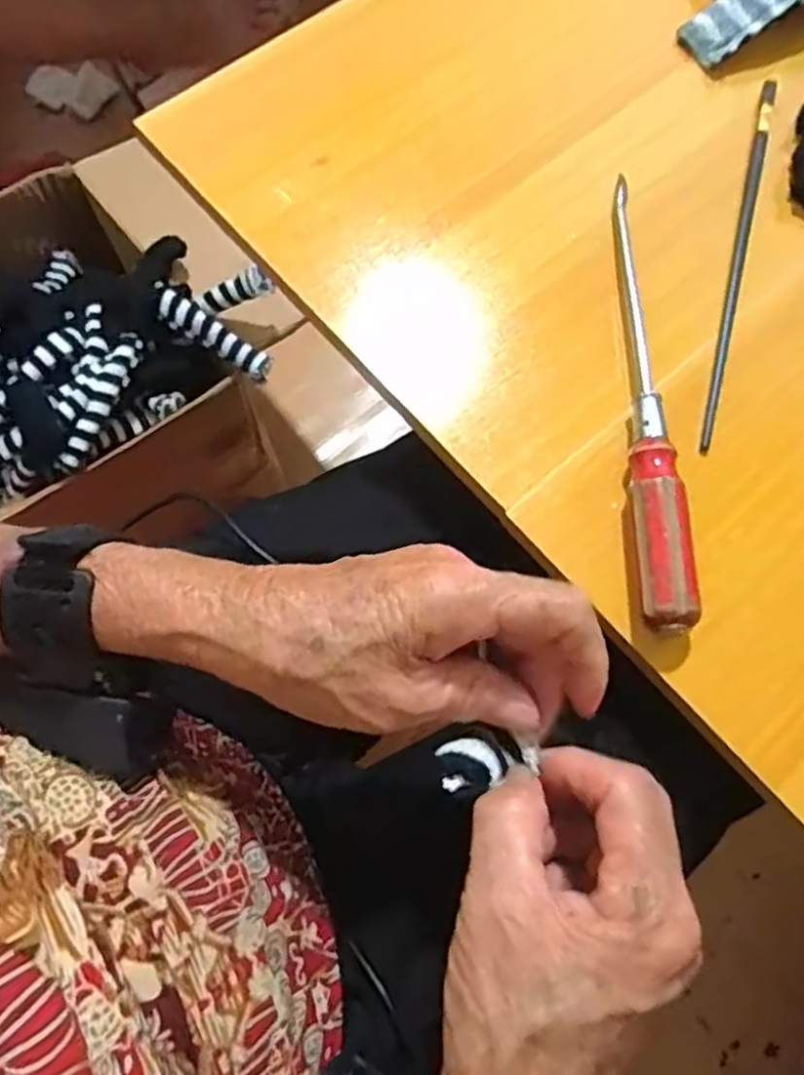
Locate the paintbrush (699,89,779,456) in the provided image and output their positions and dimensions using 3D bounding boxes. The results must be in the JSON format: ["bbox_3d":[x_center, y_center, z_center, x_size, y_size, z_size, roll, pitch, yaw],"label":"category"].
[{"bbox_3d":[0.176,-0.149,0.379,0.007,0.006,0.239,16,73,3],"label":"paintbrush"}]

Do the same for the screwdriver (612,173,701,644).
[{"bbox_3d":[0.111,-0.077,0.343,0.022,0.029,0.245,1,73,-2],"label":"screwdriver"}]

